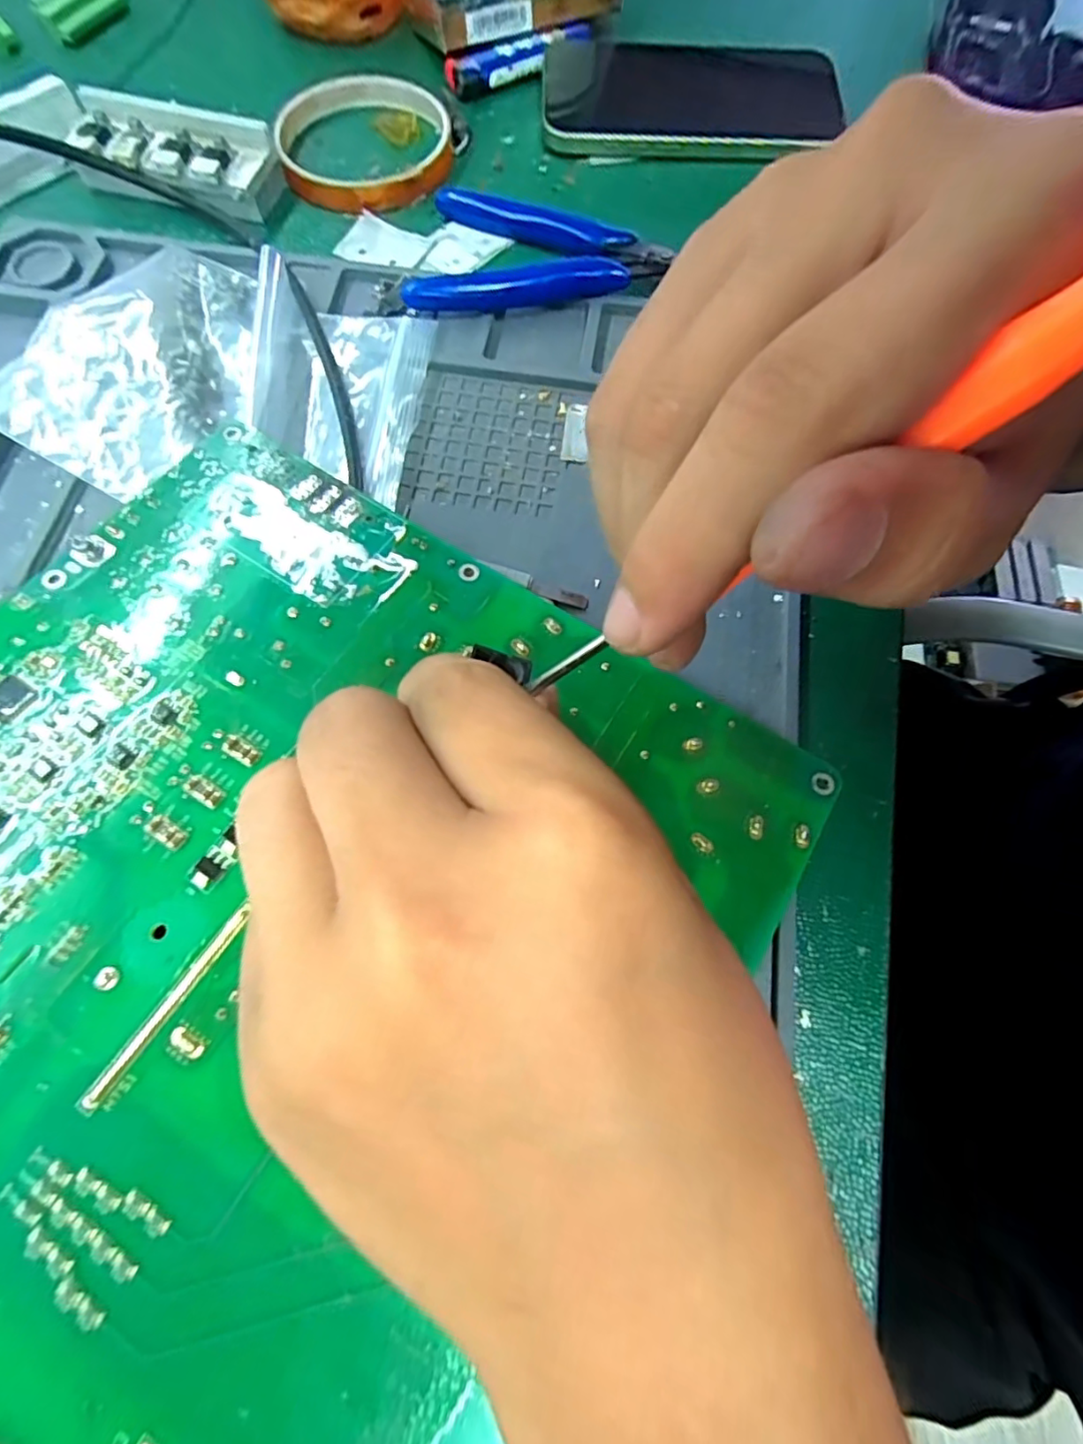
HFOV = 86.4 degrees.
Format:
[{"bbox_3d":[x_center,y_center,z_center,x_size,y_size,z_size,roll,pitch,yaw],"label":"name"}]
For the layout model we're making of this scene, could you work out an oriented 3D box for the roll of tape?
[{"bbox_3d":[-0.084,-0.278,0.275,0.079,0.011,0.087,-5,72,-3],"label":"roll of tape"}]

